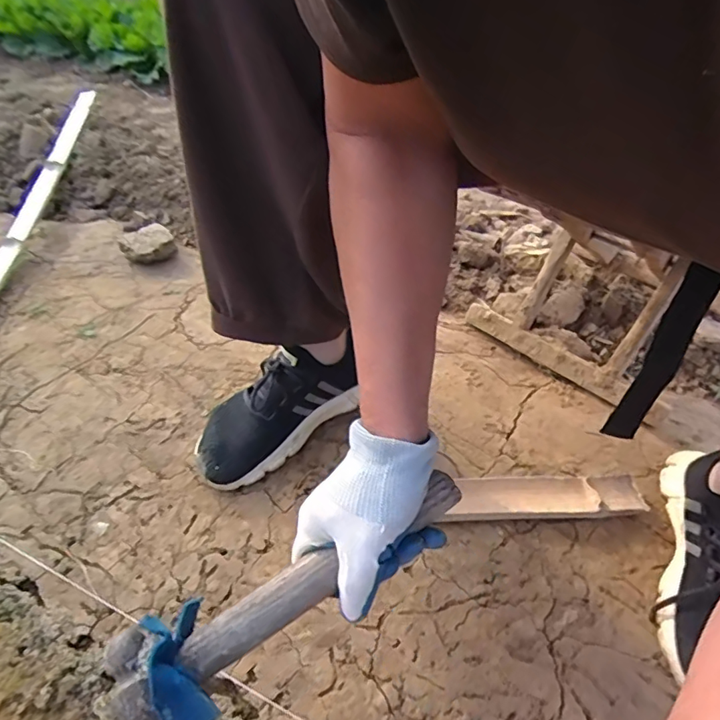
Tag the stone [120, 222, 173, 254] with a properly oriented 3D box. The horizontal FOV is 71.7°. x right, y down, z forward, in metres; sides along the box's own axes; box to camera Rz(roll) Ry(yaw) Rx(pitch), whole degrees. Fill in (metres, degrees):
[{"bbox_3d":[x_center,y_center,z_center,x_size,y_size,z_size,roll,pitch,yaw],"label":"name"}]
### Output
[{"bbox_3d":[-0.362,-0.198,0.854,0.079,0.036,0.068,-25,51,-26],"label":"stone"}]

